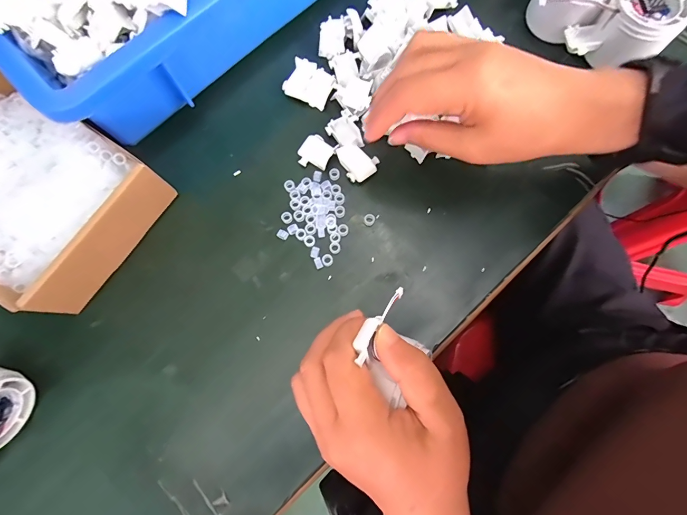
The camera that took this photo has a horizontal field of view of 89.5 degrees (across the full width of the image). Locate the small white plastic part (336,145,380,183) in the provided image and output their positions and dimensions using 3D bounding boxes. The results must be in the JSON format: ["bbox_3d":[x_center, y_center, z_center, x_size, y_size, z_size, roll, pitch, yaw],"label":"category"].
[{"bbox_3d":[0.013,-0.083,0.297,0.028,0.010,0.032,-30,78,-5],"label":"small white plastic part"}]

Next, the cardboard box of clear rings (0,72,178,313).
[{"bbox_3d":[-0.248,-0.051,0.277,0.176,0.047,0.132,31,79,8],"label":"cardboard box of clear rings"}]

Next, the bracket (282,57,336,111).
[{"bbox_3d":[-0.032,-0.160,0.317,0.042,0.013,0.032,24,79,7],"label":"bracket"}]

